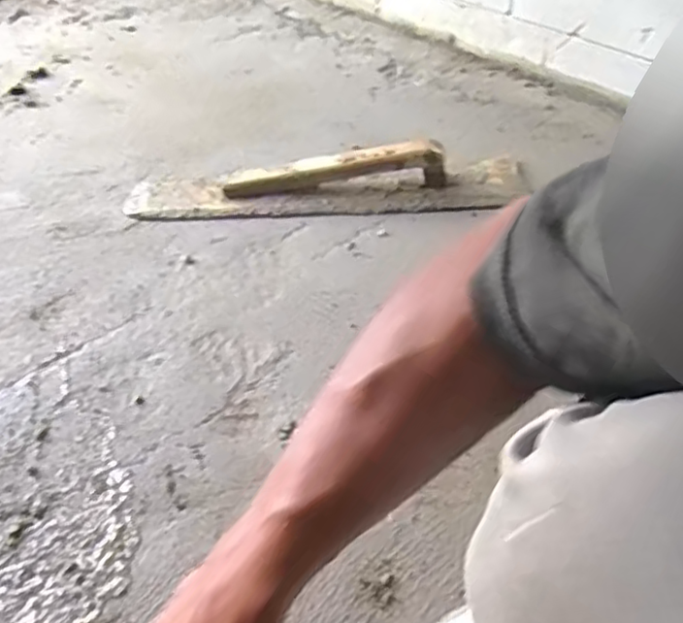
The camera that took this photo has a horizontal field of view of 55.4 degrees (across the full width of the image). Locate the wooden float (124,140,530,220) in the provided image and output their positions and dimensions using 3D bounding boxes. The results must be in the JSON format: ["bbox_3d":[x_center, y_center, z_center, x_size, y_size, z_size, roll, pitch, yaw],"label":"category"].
[{"bbox_3d":[-0.021,-0.197,0.966,0.597,0.074,0.111,-4,45,-2],"label":"wooden float"}]

